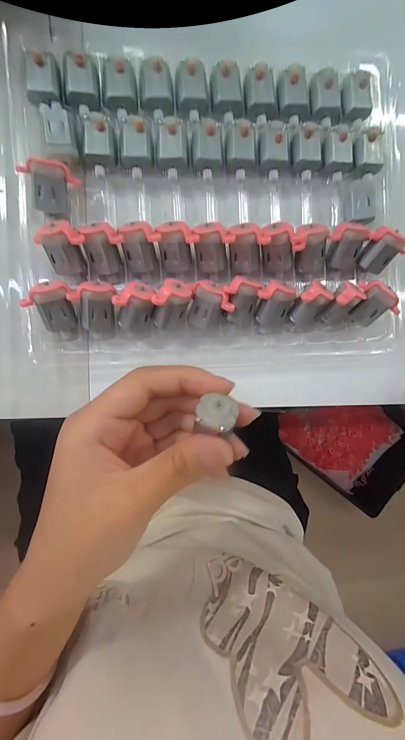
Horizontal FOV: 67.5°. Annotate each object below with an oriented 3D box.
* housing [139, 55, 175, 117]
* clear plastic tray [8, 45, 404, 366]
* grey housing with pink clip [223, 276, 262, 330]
[{"bbox_3d":[-0.028,-0.177,0.190,0.021,0.011,0.026,0,92,-8],"label":"housing"},{"bbox_3d":[0.012,-0.102,0.195,0.238,0.031,0.186,-2,93,-7],"label":"clear plastic tray"},{"bbox_3d":[0.026,-0.043,0.196,0.023,0.009,0.033,-11,127,-10],"label":"grey housing with pink clip"}]

